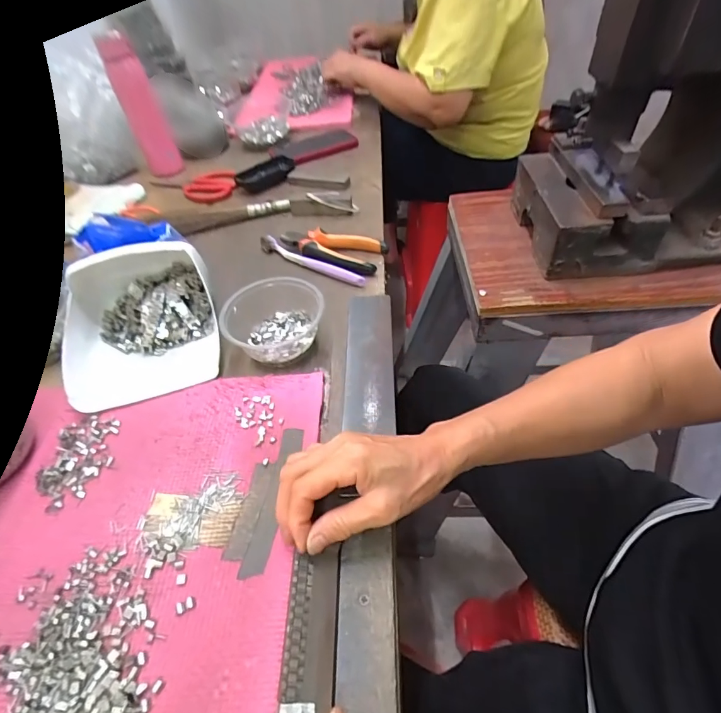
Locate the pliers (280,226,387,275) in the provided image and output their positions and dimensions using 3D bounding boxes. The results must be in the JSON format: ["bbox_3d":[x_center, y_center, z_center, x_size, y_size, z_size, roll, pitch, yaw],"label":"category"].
[{"bbox_3d":[-0.044,-0.145,0.564,0.147,0.020,0.068,13,51,16],"label":"pliers"}]

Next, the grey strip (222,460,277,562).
[{"bbox_3d":[-0.088,0.121,0.333,0.018,0.004,0.078,5,49,10],"label":"grey strip"}]

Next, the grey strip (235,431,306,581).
[{"bbox_3d":[-0.070,0.112,0.337,0.019,0.004,0.123,4,49,10],"label":"grey strip"}]

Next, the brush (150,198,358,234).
[{"bbox_3d":[-0.166,-0.226,0.646,0.290,0.023,0.044,-9,48,-3],"label":"brush"}]

